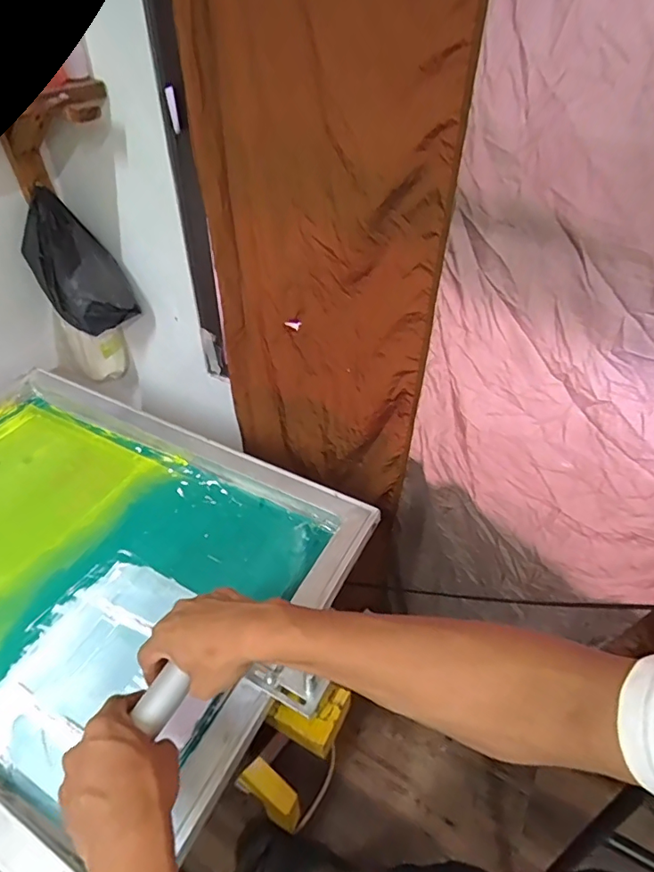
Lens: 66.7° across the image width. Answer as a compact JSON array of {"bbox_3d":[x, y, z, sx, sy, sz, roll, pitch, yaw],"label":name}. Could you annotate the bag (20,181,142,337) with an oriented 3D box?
[{"bbox_3d":[-0.453,-0.304,0.912,0.149,0.209,0.149,-22,49,-23],"label":"bag"}]

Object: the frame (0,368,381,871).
[{"bbox_3d":[-0.328,0.138,0.611,0.651,0.053,0.467,22,47,19],"label":"frame"}]

